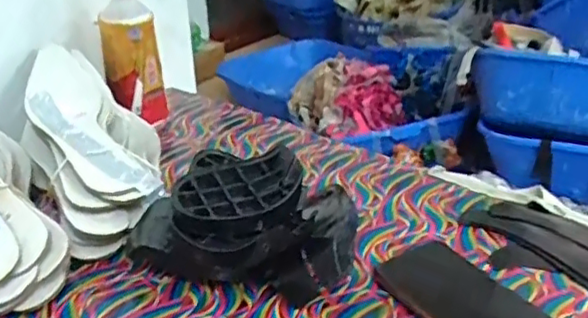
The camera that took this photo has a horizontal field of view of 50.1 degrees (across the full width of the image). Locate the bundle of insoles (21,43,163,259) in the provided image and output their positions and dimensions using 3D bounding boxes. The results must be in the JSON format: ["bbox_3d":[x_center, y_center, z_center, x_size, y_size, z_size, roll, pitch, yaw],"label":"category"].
[{"bbox_3d":[-0.210,-0.020,0.656,0.131,0.106,0.287,-11,29,-18],"label":"bundle of insoles"}]

